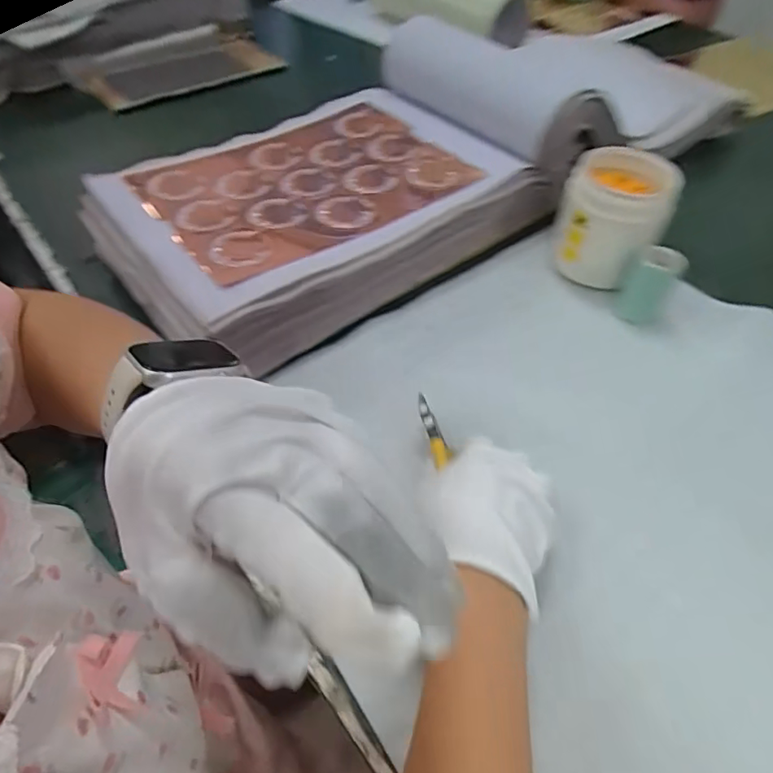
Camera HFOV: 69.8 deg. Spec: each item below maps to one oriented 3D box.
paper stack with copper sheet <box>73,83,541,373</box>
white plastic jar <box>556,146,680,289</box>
[{"bbox_3d":[-0.081,-0.182,0.572,0.375,0.065,0.281,-36,59,-27],"label":"paper stack with copper sheet"},{"bbox_3d":[0.218,-0.163,0.543,0.096,0.103,0.096,15,51,11],"label":"white plastic jar"}]

